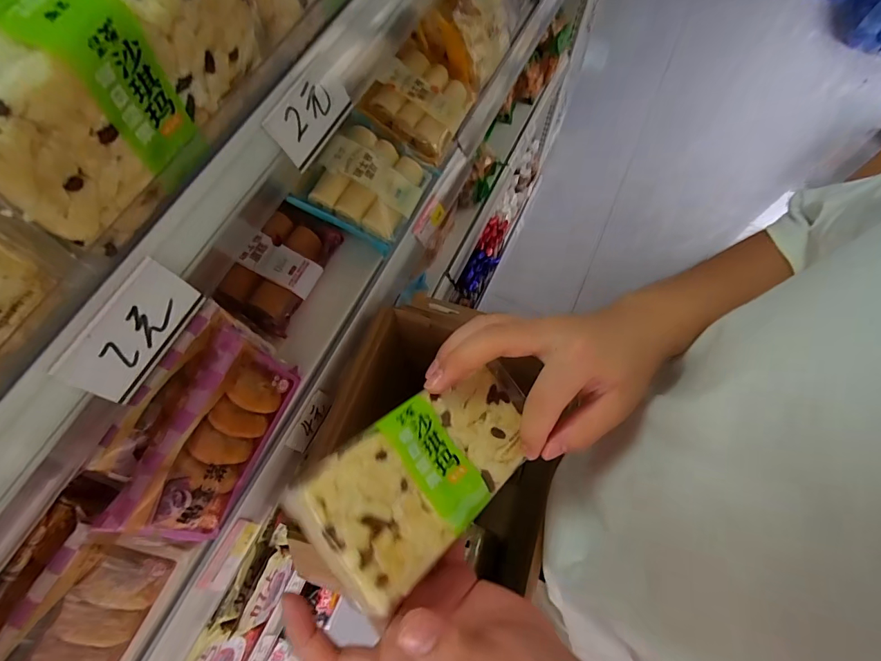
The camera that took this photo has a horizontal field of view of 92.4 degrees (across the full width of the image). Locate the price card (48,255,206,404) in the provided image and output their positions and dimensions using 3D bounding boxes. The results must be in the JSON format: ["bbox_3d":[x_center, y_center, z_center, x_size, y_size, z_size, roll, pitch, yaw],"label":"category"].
[{"bbox_3d":[-0.157,0.000,0.218,0.004,0.037,0.069,11,65,33],"label":"price card"}]

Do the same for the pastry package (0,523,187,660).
[{"bbox_3d":[-0.311,0.261,0.354,0.097,0.040,0.171,40,62,-33],"label":"pastry package"}]

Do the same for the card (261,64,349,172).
[{"bbox_3d":[-0.085,-0.143,0.277,0.004,0.035,0.067,7,64,39],"label":"card"}]

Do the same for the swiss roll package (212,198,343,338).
[{"bbox_3d":[-0.201,-0.077,0.523,0.092,0.048,0.152,31,67,-15],"label":"swiss roll package"}]

